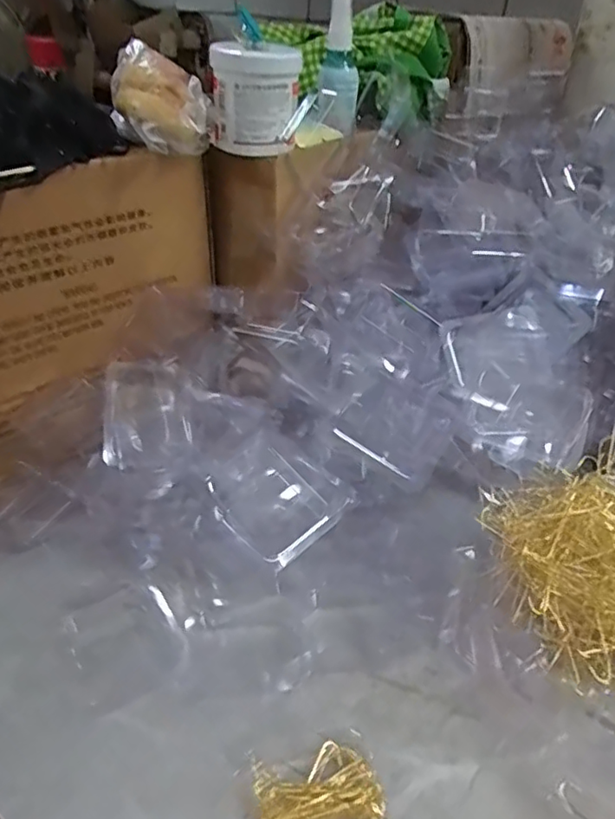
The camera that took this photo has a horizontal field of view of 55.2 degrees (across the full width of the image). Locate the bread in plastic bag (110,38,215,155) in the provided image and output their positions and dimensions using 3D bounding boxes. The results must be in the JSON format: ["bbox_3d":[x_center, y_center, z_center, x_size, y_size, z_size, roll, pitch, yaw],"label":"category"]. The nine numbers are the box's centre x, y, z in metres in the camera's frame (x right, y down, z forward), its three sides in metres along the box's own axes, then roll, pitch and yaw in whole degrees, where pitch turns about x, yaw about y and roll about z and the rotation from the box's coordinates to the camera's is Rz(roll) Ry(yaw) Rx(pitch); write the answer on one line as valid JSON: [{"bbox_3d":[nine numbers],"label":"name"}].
[{"bbox_3d":[-0.123,-0.257,0.494,0.082,0.069,0.104,-6,36,-12],"label":"bread in plastic bag"}]

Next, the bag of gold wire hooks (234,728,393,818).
[{"bbox_3d":[0.003,0.223,0.340,0.082,0.010,0.058,-7,37,-14],"label":"bag of gold wire hooks"}]

